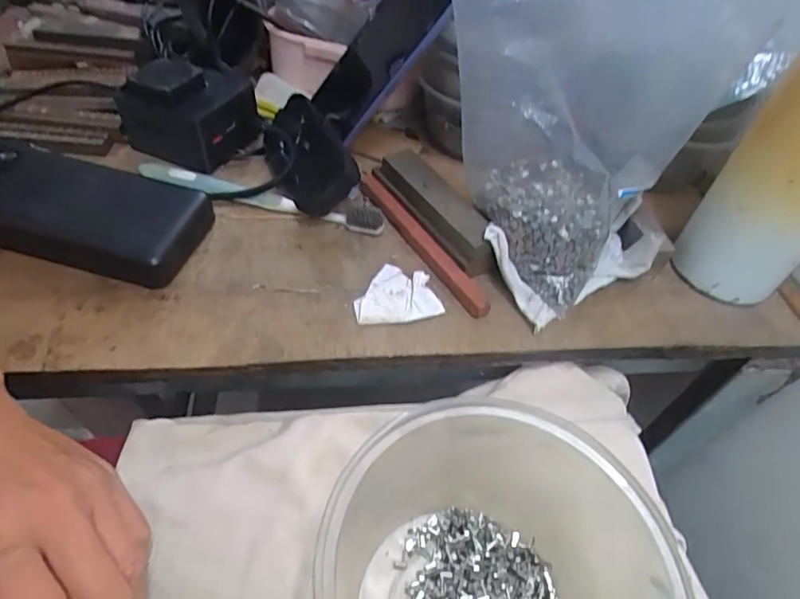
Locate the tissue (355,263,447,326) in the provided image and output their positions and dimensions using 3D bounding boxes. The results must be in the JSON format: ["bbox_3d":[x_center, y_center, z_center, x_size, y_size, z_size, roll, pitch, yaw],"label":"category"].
[{"bbox_3d":[-0.002,-0.004,0.332,0.053,0.009,0.040,-1,52,-7],"label":"tissue"}]

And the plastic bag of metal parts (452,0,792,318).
[{"bbox_3d":[0.108,-0.118,0.342,0.118,0.154,0.204,-8,53,-13],"label":"plastic bag of metal parts"}]

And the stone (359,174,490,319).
[{"bbox_3d":[0.011,-0.044,0.364,0.016,0.010,0.150,-25,59,-23],"label":"stone"}]

